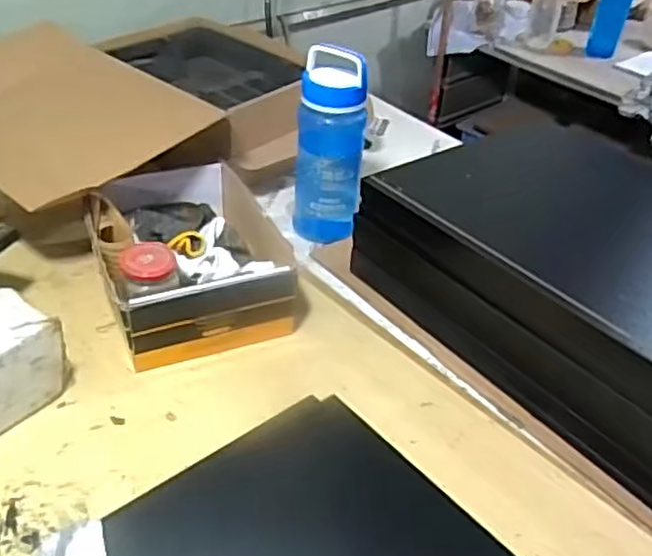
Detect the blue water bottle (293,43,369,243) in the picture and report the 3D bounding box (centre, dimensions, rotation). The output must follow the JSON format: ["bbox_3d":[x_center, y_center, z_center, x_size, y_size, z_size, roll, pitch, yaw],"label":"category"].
[{"bbox_3d":[0.000,-0.194,1.033,0.113,0.271,0.080,6,37,2],"label":"blue water bottle"}]

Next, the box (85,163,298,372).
[{"bbox_3d":[-0.186,-0.035,0.932,0.233,0.111,0.320,-10,39,-18],"label":"box"}]

